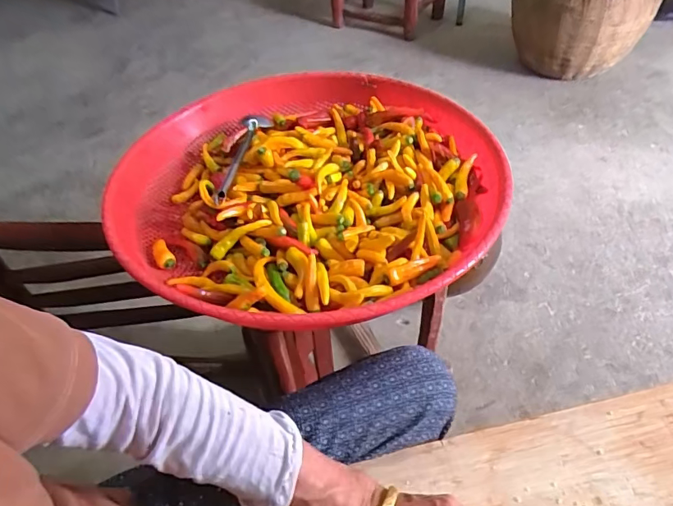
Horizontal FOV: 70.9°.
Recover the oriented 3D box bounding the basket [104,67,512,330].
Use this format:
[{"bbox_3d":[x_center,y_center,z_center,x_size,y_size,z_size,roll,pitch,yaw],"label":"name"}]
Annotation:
[{"bbox_3d":[-0.034,-0.095,0.588,0.452,0.065,0.460,-3,48,3],"label":"basket"}]

